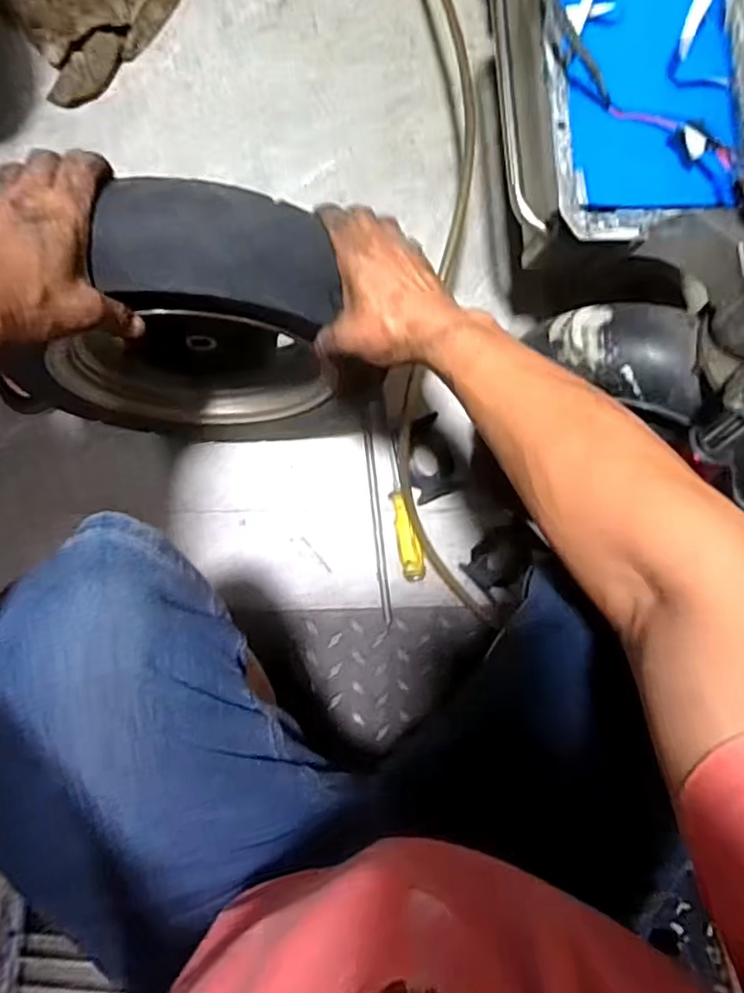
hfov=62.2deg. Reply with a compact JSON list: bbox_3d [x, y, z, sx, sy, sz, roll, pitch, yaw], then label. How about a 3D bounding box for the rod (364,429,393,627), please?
[{"bbox_3d":[0.008,0.039,0.818,0.013,0.011,0.252,-6,88,-2],"label":"rod"}]

